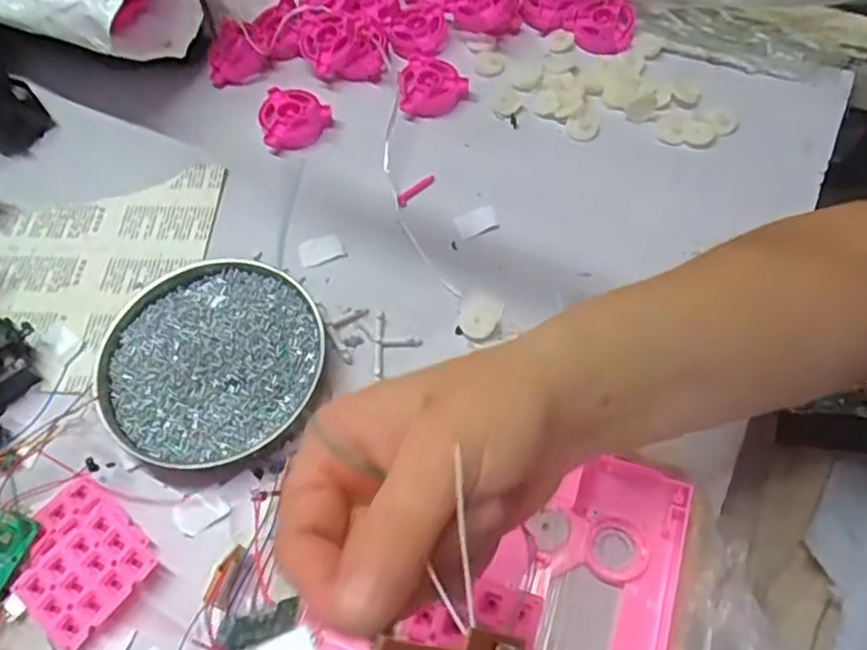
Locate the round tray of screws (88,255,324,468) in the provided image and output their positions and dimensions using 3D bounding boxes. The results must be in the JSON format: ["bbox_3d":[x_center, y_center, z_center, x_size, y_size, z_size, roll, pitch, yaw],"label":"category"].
[{"bbox_3d":[-0.138,0.020,0.417,0.131,0.019,0.132,37,70,20],"label":"round tray of screws"}]

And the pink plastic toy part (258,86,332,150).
[{"bbox_3d":[-0.106,-0.160,0.520,0.052,0.019,0.055,-1,62,3],"label":"pink plastic toy part"}]

